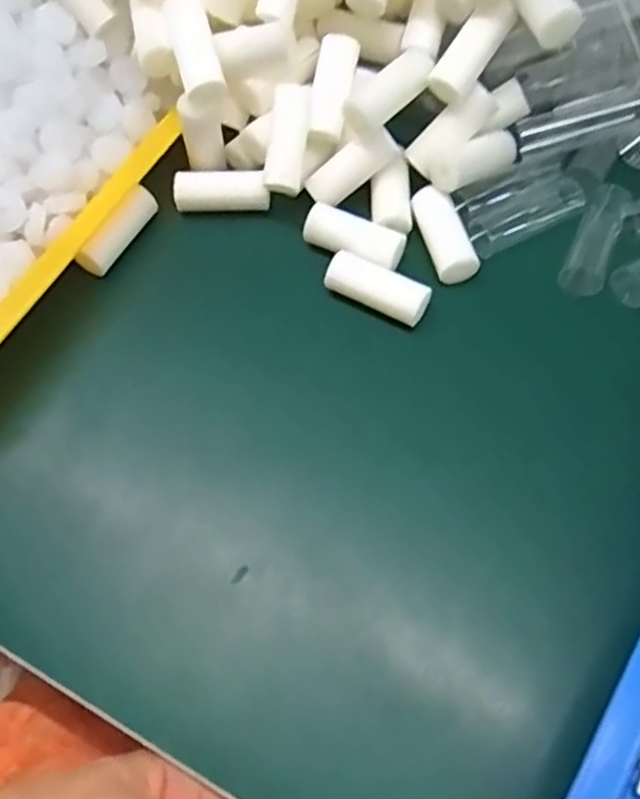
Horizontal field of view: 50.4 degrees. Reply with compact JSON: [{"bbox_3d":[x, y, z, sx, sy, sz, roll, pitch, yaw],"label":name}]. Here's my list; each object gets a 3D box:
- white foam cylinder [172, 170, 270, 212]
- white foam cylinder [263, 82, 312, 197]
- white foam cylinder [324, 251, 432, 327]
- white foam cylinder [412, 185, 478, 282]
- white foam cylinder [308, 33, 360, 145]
[{"bbox_3d":[-0.053,-0.113,0.366,0.050,0.016,0.016,1,65,4],"label":"white foam cylinder"},{"bbox_3d":[-0.016,-0.134,0.353,0.019,0.054,0.016,13,22,9],"label":"white foam cylinder"},{"bbox_3d":[0.028,-0.056,0.334,0.052,0.016,0.018,27,69,15],"label":"white foam cylinder"},{"bbox_3d":[0.063,-0.085,0.348,0.019,0.017,0.051,-16,65,-4],"label":"white foam cylinder"},{"bbox_3d":[0.005,-0.162,0.358,0.020,0.018,0.053,13,98,10],"label":"white foam cylinder"}]

